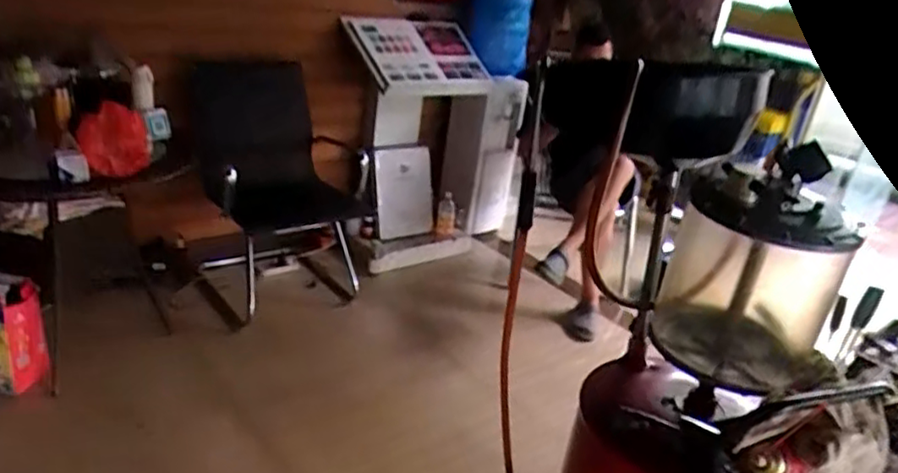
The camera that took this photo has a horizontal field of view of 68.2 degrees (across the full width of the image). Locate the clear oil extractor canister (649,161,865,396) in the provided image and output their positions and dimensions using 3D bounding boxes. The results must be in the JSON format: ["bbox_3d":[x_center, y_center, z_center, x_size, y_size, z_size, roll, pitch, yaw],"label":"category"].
[{"bbox_3d":[0.501,0.057,1.113,0.245,0.350,0.259,17,25,19],"label":"clear oil extractor canister"}]

